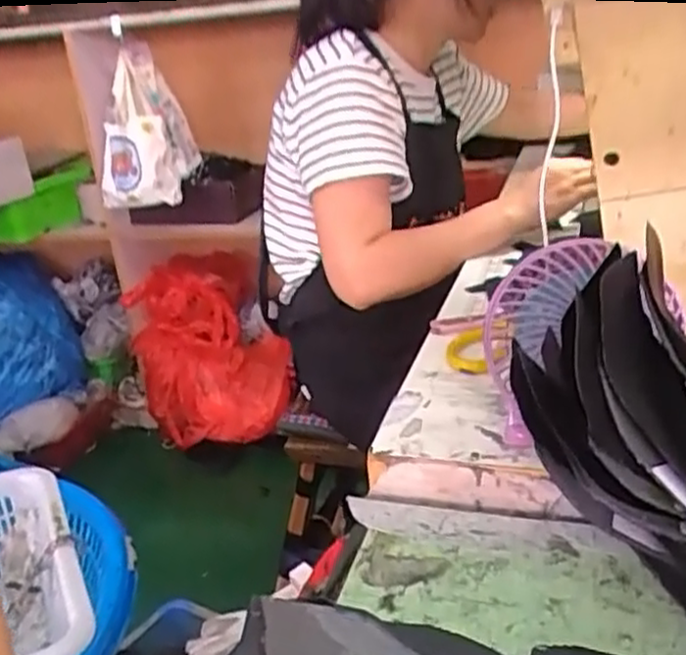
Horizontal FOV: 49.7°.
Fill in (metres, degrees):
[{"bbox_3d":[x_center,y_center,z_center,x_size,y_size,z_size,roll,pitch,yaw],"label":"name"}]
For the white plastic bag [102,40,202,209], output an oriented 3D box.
[{"bbox_3d":[-0.491,-0.483,1.800,0.234,0.372,0.212,-13,24,-18],"label":"white plastic bag"}]

